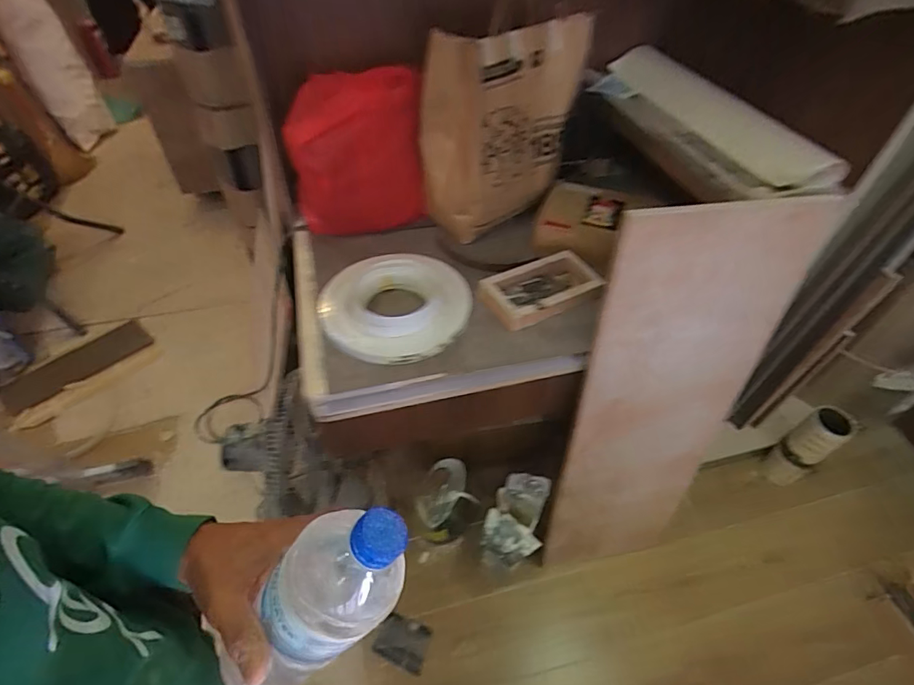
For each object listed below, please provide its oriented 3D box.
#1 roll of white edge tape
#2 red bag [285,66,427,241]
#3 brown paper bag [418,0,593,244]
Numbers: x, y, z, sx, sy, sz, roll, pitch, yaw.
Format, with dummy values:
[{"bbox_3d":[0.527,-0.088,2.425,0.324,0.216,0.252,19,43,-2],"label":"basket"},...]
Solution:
[{"bbox_3d":[-0.112,-0.080,0.861,0.263,0.069,0.247,1,47,-1],"label":"roll of white edge tape"},{"bbox_3d":[-0.202,-0.362,0.934,0.258,0.294,0.109,-20,51,-19],"label":"red bag"},{"bbox_3d":[0.103,-0.437,0.960,0.330,0.374,0.152,-34,57,-28],"label":"brown paper bag"}]

